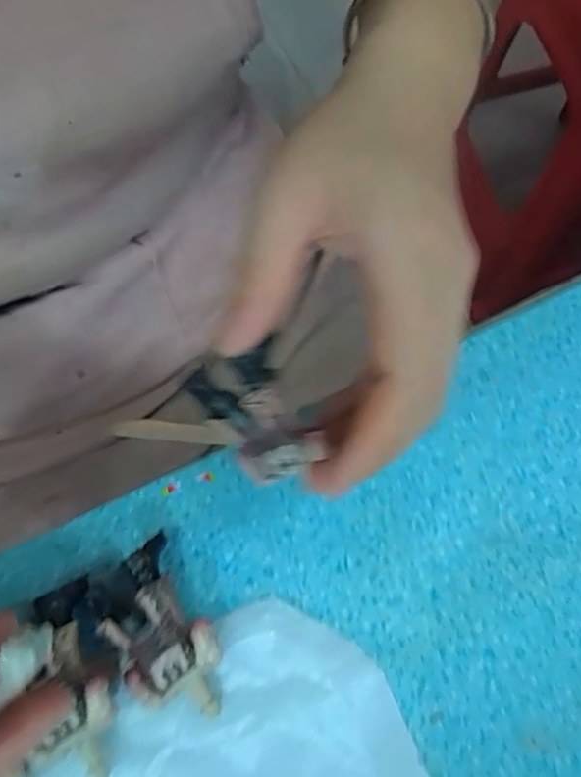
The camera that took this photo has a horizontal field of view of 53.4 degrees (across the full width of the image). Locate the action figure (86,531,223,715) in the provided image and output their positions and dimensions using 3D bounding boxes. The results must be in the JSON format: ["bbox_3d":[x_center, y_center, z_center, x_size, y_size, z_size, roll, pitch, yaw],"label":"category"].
[{"bbox_3d":[-0.045,0.087,0.202,0.033,0.022,0.059,-35,74,-9],"label":"action figure"}]

